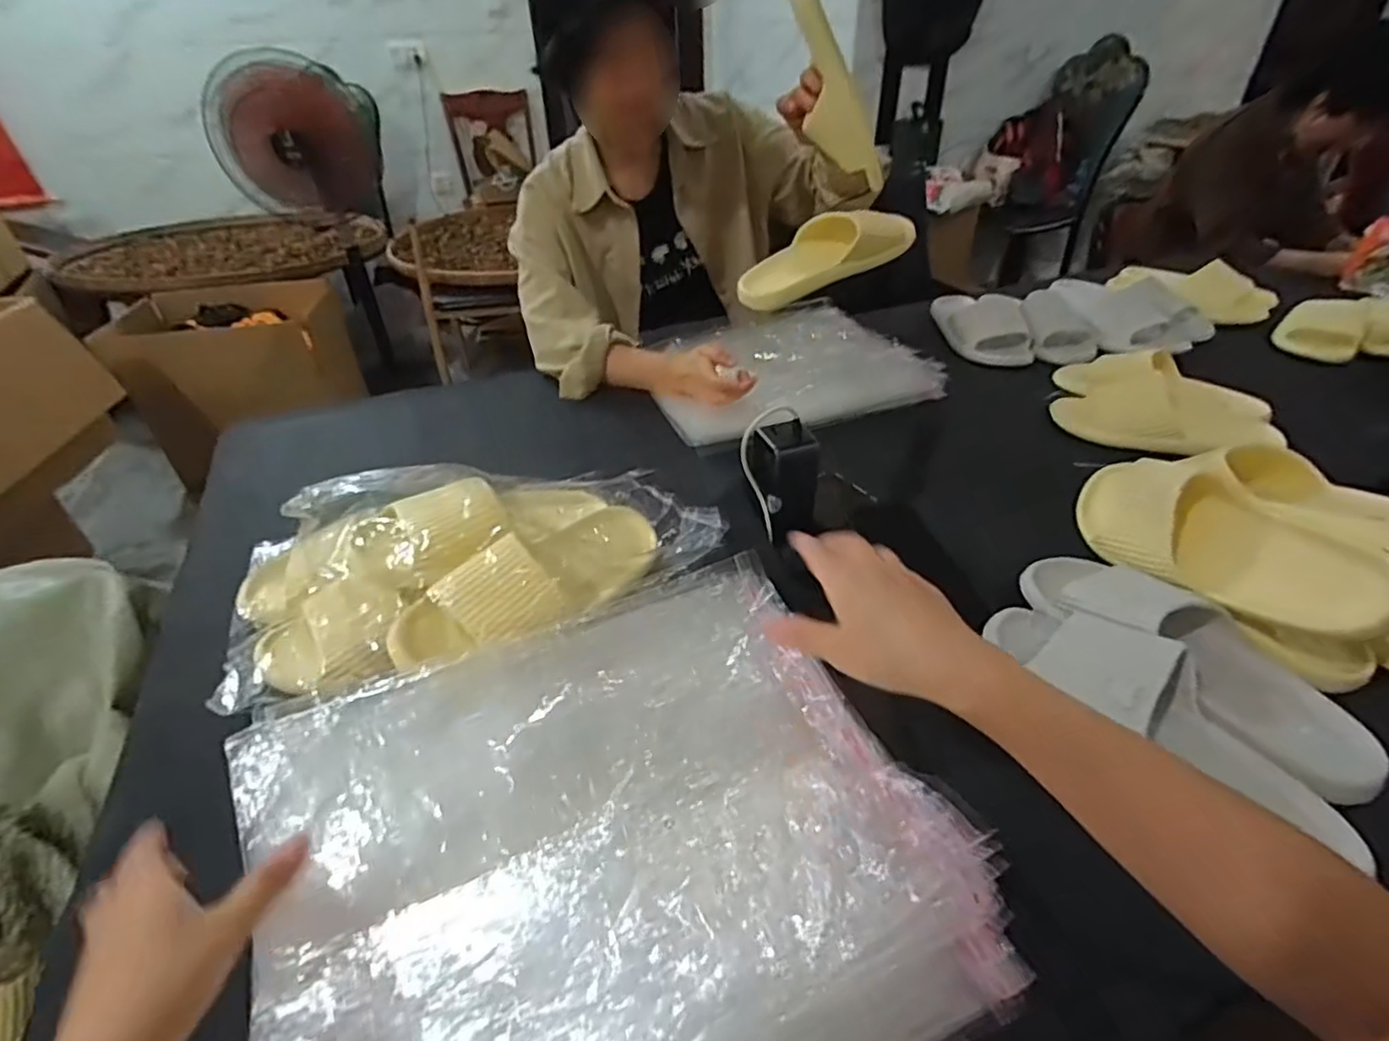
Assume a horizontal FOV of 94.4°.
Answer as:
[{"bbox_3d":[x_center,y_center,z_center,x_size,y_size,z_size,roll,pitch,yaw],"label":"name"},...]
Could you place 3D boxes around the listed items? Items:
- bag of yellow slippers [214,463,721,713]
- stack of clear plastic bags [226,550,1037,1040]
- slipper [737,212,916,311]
[{"bbox_3d":[-0.193,0.027,0.583,0.437,0.116,0.246,-21,42,-22],"label":"bag of yellow slippers"},{"bbox_3d":[-0.054,0.202,0.393,0.382,0.074,0.321,-19,41,-19],"label":"stack of clear plastic bags"},{"bbox_3d":[0.157,-0.327,0.794,0.215,0.060,0.083,-23,39,4],"label":"slipper"}]

